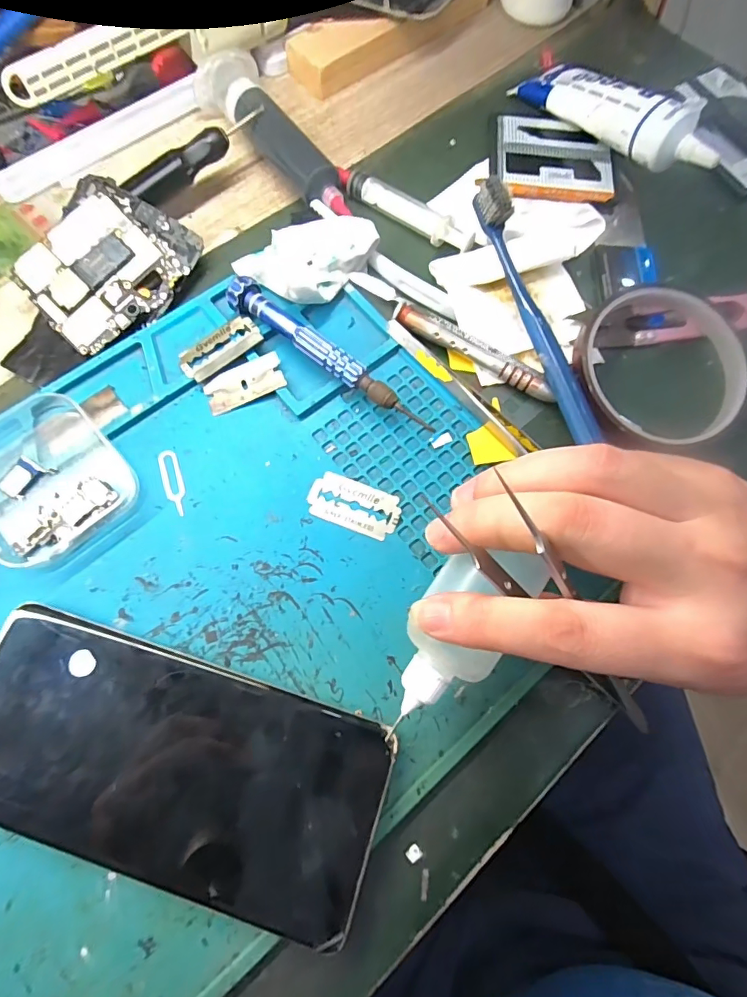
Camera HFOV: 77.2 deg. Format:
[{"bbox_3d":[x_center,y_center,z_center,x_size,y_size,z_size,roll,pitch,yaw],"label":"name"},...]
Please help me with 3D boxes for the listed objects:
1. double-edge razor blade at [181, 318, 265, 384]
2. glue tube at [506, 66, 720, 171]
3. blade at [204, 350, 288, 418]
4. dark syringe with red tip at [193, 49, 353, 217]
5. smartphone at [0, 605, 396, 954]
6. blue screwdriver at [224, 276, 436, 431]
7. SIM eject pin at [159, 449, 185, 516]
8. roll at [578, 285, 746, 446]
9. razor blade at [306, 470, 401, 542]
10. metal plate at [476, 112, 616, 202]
[{"bbox_3d":[-0.077,-0.076,0.235,0.042,0.004,0.021,-36,70,-9],"label":"double-edge razor blade"},{"bbox_3d":[0.141,-0.223,0.272,0.030,0.037,0.124,-35,77,-12],"label":"glue tube"},{"bbox_3d":[-0.064,-0.057,0.232,0.039,0.004,0.019,-25,79,-4],"label":"blade"},{"bbox_3d":[-0.059,-0.204,0.270,0.037,0.025,0.123,-30,76,-10],"label":"dark syringe with red tip"},{"bbox_3d":[-0.078,0.102,0.180,0.162,0.011,0.075,17,73,3],"label":"smartphone"},{"bbox_3d":[-0.022,-0.070,0.231,0.118,0.017,0.015,35,75,8],"label":"blue screwdriver"},{"bbox_3d":[-0.093,-0.007,0.218,0.009,0.004,0.033,-15,74,-13],"label":"SIM eject pin"},{"bbox_3d":[0.146,-0.066,0.236,0.087,0.019,0.080,1,73,-2],"label":"roll"},{"bbox_3d":[-0.009,0.003,0.218,0.043,0.004,0.023,20,73,4],"label":"razor blade"},{"bbox_3d":[0.107,-0.209,0.284,0.074,0.007,0.063,4,73,-1],"label":"metal plate"}]

